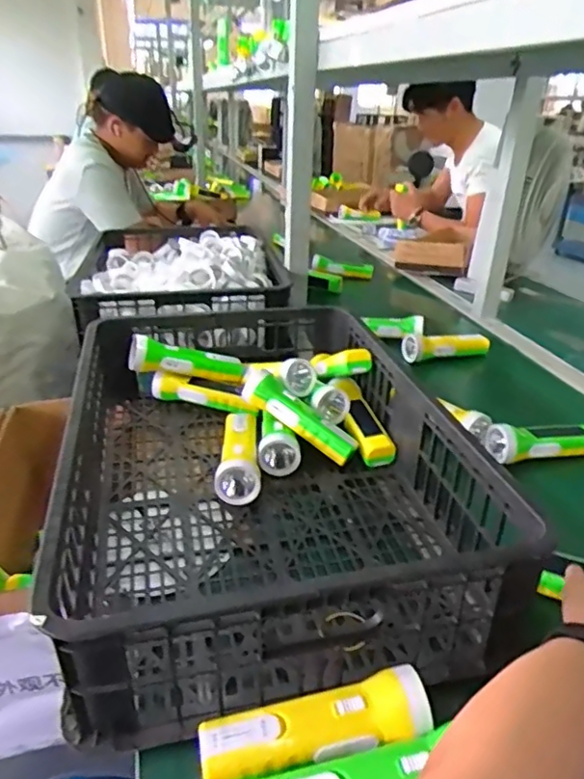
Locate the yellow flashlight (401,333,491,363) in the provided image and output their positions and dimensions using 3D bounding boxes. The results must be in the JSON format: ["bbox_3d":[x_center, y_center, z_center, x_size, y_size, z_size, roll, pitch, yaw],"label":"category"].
[{"bbox_3d":[0.299,-0.083,1.121,0.180,0.044,0.043,-5,27,-12],"label":"yellow flashlight"}]

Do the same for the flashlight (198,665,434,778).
[{"bbox_3d":[0.018,0.249,0.427,0.165,0.041,0.050,-5,27,-13],"label":"flashlight"}]

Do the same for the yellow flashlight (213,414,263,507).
[{"bbox_3d":[-0.064,0.080,0.748,0.054,0.043,0.165,1,27,0],"label":"yellow flashlight"}]

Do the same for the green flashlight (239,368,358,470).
[{"bbox_3d":[0.007,0.033,0.775,0.177,0.047,0.049,36,37,14],"label":"green flashlight"}]

